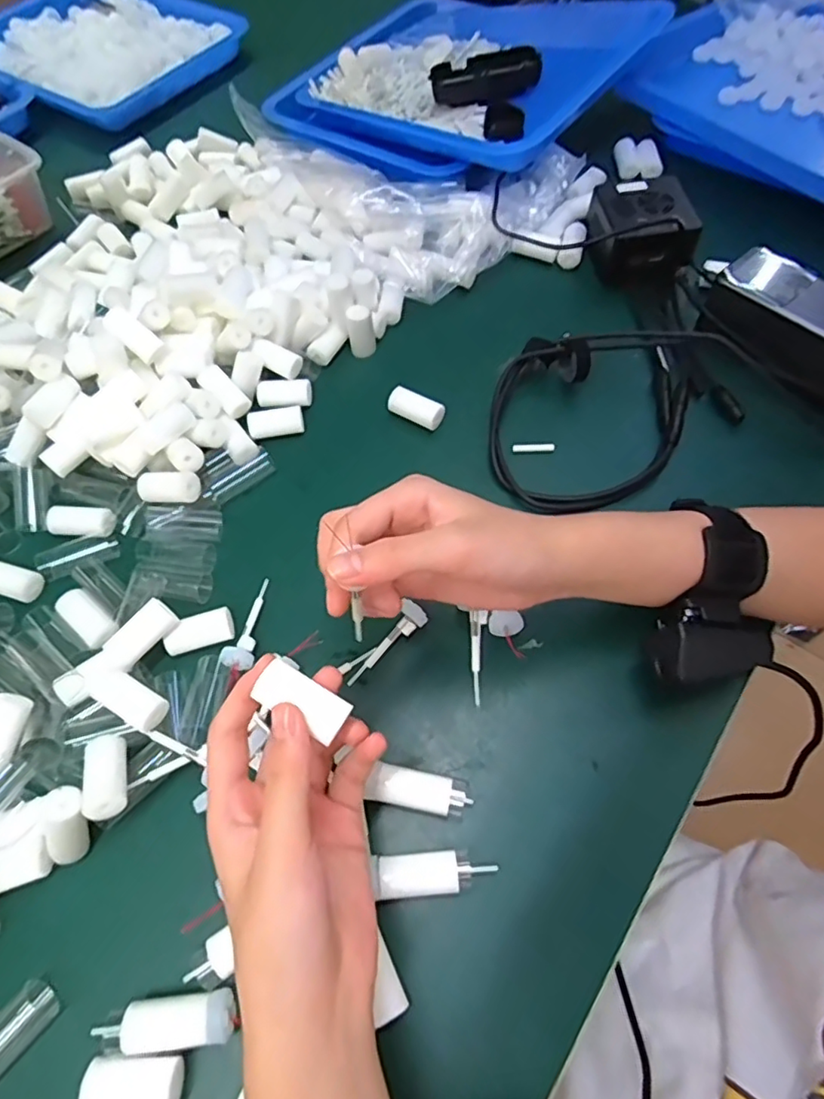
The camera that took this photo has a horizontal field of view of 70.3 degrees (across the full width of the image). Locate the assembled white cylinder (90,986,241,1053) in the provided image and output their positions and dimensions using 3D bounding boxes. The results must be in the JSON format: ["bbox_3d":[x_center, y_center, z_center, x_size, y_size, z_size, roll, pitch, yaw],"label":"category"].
[{"bbox_3d":[-0.116,0.226,0.281,0.067,0.021,0.020,-8,64,-3],"label":"assembled white cylinder"}]

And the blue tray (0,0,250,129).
[{"bbox_3d":[-0.417,-0.658,0.752,0.339,0.036,0.263,31,67,18],"label":"blue tray"}]

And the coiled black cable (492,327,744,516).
[{"bbox_3d":[0.143,-0.111,0.445,0.201,0.041,0.143,-29,67,-13],"label":"coiled black cable"}]

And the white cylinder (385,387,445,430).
[{"bbox_3d":[0.003,-0.107,0.454,0.044,0.024,0.018,25,67,13],"label":"white cylinder"}]

